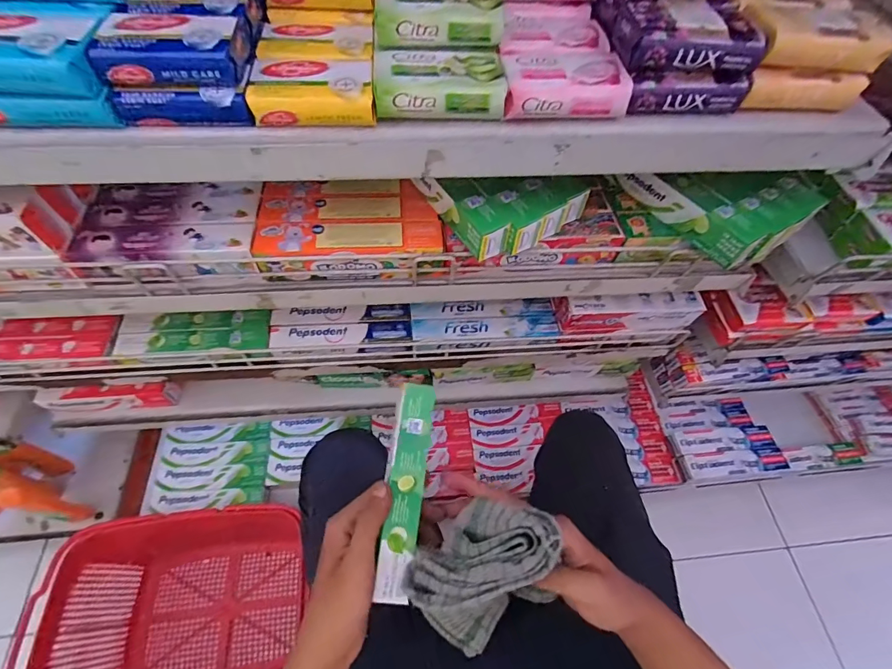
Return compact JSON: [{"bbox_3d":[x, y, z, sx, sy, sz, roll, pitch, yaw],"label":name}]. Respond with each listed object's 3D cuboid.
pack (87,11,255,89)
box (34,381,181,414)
[{"bbox_3d":[-0.159,-0.169,0.247,0.077,0.023,0.048,-7,60,-7],"label":"pack"},{"bbox_3d":[-0.482,0.089,0.597,0.169,0.051,0.027,-6,60,-7],"label":"box"}]

